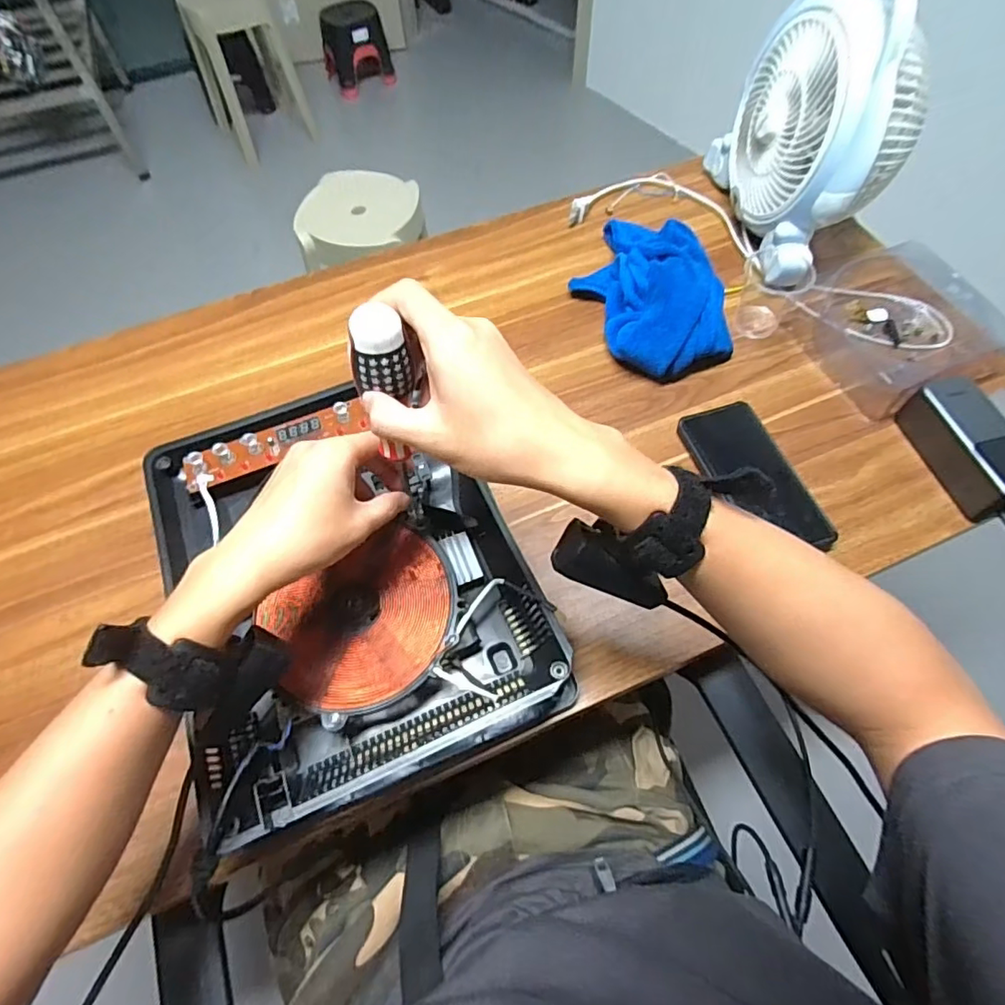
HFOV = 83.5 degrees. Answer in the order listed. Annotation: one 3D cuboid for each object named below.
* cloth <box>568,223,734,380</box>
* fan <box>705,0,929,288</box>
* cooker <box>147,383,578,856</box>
[{"bbox_3d":[0.159,-0.250,0.631,0.128,0.076,0.243,-17,62,-9],"label":"cloth"},{"bbox_3d":[0.354,-0.417,0.620,0.124,0.249,0.277,-6,61,-3],"label":"fan"},{"bbox_3d":[-0.129,0.061,0.477,0.268,0.070,0.334,-22,63,-11],"label":"cooker"}]

